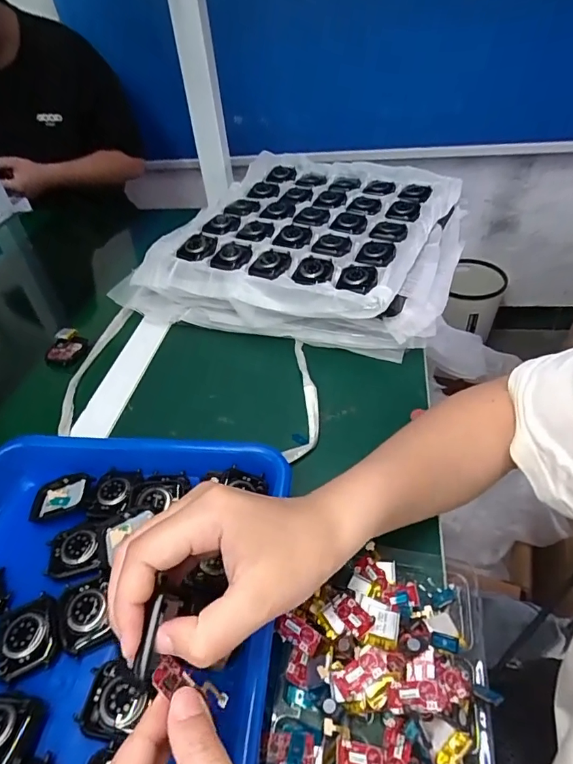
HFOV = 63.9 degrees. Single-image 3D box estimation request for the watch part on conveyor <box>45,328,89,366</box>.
[{"bbox_3d":[-0.247,-0.040,0.513,0.039,0.012,0.050,-13,44,-6],"label":"watch part on conveyor"}]

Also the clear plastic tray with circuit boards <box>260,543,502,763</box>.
[{"bbox_3d":[0.044,0.192,0.233,0.119,0.035,0.233,4,45,12],"label":"clear plastic tray with circuit boards"}]

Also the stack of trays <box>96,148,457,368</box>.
[{"bbox_3d":[0.011,-0.163,0.556,0.359,0.098,0.261,10,46,17],"label":"stack of trays"}]

